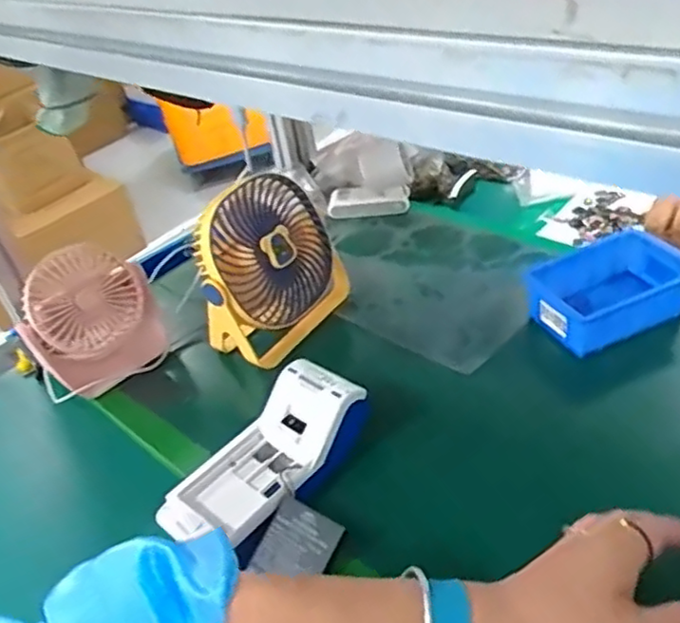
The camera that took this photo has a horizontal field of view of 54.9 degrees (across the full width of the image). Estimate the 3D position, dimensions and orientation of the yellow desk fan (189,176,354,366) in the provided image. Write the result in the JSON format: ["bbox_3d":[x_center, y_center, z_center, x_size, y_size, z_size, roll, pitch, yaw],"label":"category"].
[{"bbox_3d":[-0.072,-0.047,0.681,0.083,0.161,0.154,17,46,27],"label":"yellow desk fan"}]

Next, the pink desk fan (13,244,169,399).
[{"bbox_3d":[-0.251,0.013,0.666,0.121,0.149,0.049,-31,45,-25],"label":"pink desk fan"}]

